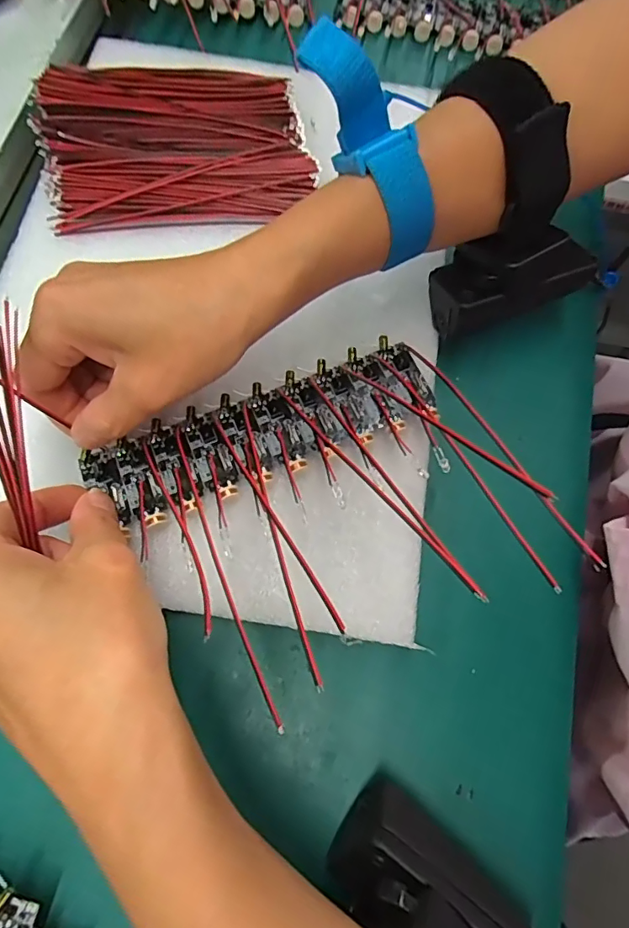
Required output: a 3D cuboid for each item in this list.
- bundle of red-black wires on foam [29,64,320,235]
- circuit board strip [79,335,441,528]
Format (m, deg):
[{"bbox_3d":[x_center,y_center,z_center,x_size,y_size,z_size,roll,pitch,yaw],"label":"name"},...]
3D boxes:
[{"bbox_3d":[-0.074,-0.170,0.267,0.133,0.021,0.091,-5,72,-3],"label":"bundle of red-black wires on foam"},{"bbox_3d":[-0.021,-0.014,0.223,0.152,0.006,0.045,-21,73,-7],"label":"circuit board strip"}]

